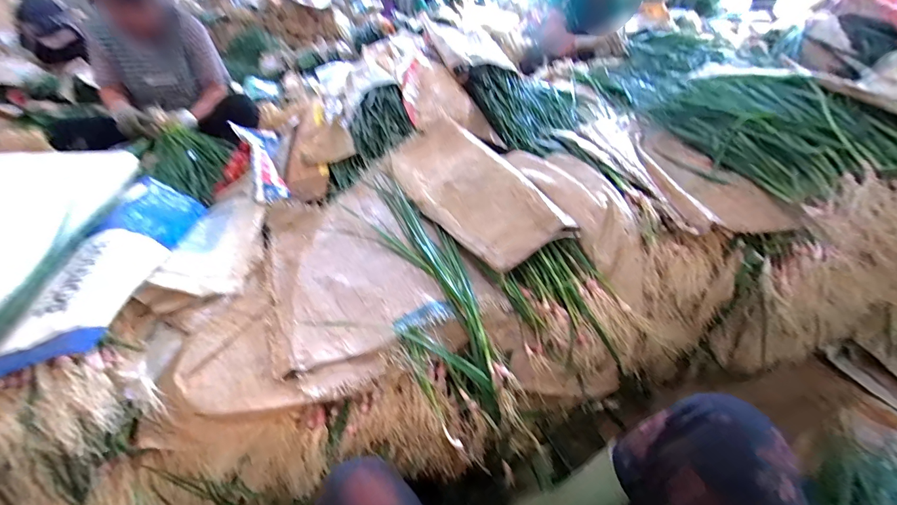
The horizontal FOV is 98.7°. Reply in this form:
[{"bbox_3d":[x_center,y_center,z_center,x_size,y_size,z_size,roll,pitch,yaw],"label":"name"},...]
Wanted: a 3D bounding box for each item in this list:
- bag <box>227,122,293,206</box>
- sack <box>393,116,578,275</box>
[{"bbox_3d":[-0.526,-0.275,1.104,0.116,0.063,0.565,-20,41,-22],"label":"bag"},{"bbox_3d":[0.027,-0.146,0.817,0.203,0.054,0.488,-36,54,-3],"label":"sack"}]

